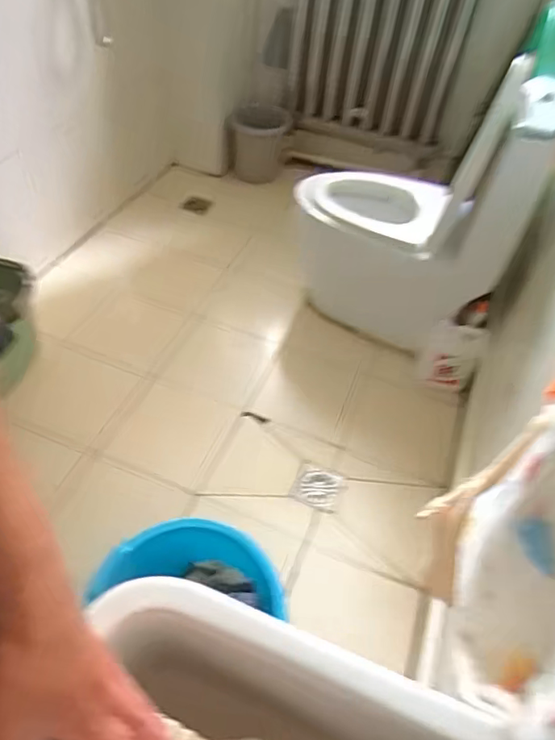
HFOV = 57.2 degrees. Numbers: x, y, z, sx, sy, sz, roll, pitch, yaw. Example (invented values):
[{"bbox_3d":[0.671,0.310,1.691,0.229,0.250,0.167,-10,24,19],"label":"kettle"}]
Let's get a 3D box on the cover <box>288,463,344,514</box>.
[{"bbox_3d":[0.107,0.316,1.378,0.119,0.007,0.118,20,52,11],"label":"cover"}]

